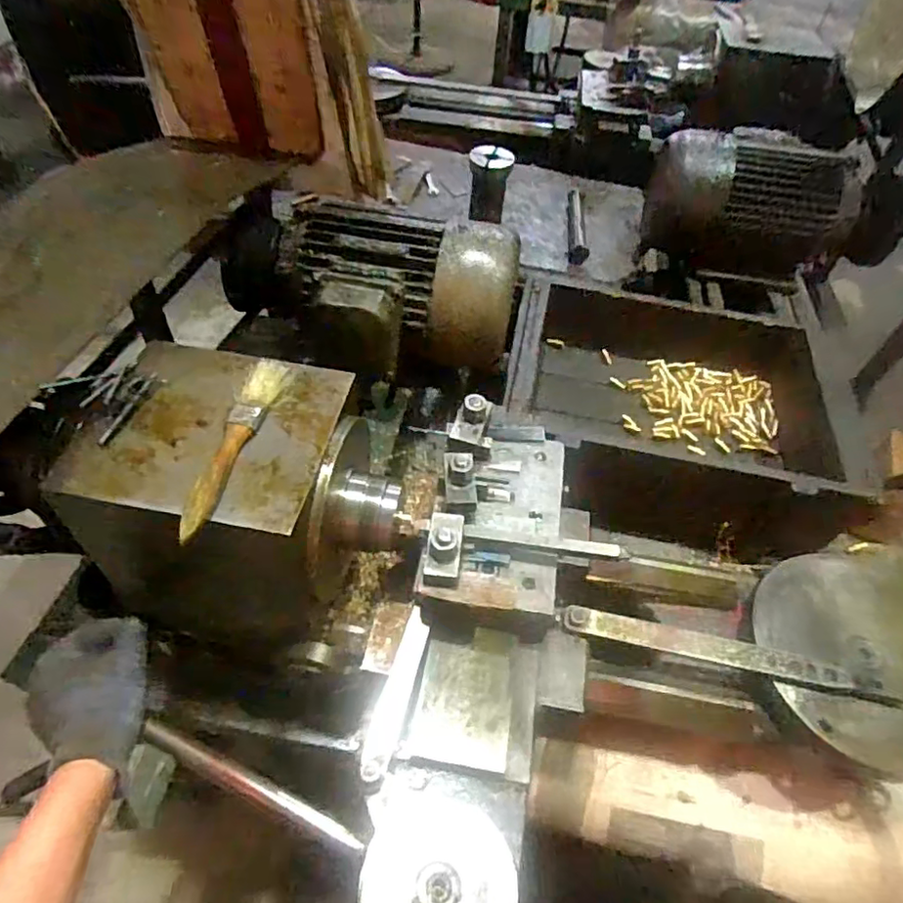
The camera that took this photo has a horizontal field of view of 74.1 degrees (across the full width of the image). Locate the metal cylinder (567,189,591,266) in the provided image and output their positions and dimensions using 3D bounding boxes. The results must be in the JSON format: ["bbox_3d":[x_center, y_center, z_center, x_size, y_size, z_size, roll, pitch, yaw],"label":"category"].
[{"bbox_3d":[0.201,-0.361,0.954,0.029,0.036,0.173,6,50,0],"label":"metal cylinder"}]

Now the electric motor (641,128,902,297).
[{"bbox_3d":[0.483,-0.366,0.917,0.362,0.190,0.194,10,50,4],"label":"electric motor"}]

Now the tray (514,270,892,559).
[{"bbox_3d":[0.264,-0.065,0.777,0.380,0.116,0.292,11,50,5],"label":"tray"}]

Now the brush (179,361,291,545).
[{"bbox_3d":[-0.153,-0.008,0.413,0.026,0.009,0.157,11,50,5],"label":"brush"}]

